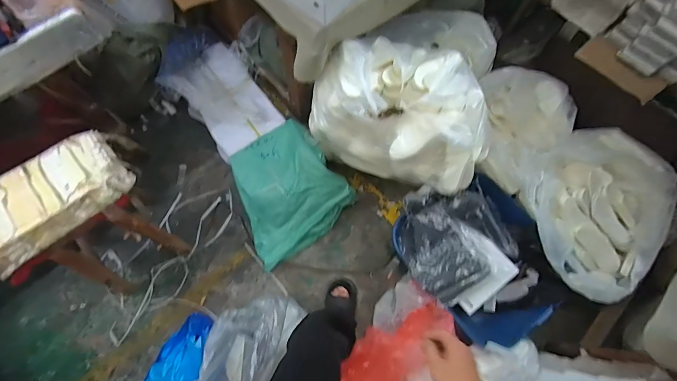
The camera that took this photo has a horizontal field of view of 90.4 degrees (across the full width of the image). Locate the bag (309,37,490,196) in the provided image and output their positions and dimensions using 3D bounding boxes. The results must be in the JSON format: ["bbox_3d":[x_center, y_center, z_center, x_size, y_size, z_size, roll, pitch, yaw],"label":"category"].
[{"bbox_3d":[0.241,-0.295,1.269,0.638,0.340,0.387,23,71,7],"label":"bag"}]

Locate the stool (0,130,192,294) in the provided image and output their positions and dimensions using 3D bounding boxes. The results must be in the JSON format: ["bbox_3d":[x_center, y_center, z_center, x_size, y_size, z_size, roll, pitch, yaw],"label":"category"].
[{"bbox_3d":[-0.828,0.105,1.179,0.437,0.521,0.297,-35,74,-13],"label":"stool"}]

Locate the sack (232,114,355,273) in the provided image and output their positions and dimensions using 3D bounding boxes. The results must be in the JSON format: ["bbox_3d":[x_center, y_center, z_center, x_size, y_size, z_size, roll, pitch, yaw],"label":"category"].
[{"bbox_3d":[-0.235,0.001,1.404,0.454,0.210,0.460,-35,74,-13],"label":"sack"}]

